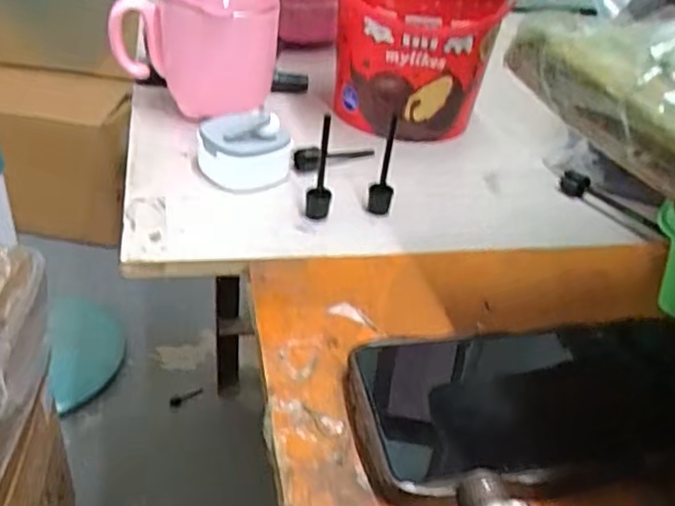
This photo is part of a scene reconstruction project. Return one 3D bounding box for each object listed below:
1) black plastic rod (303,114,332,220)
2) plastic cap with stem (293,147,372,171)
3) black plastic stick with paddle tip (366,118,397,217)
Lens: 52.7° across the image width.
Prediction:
[{"bbox_3d":[-0.009,-0.047,0.387,0.015,0.060,0.010,9,35,1],"label":"black plastic rod"},{"bbox_3d":[-0.001,-0.067,0.458,0.062,0.014,0.011,-21,44,-34],"label":"plastic cap with stem"},{"bbox_3d":[0.028,-0.050,0.402,0.014,0.059,0.014,12,35,6],"label":"black plastic stick with paddle tip"}]

